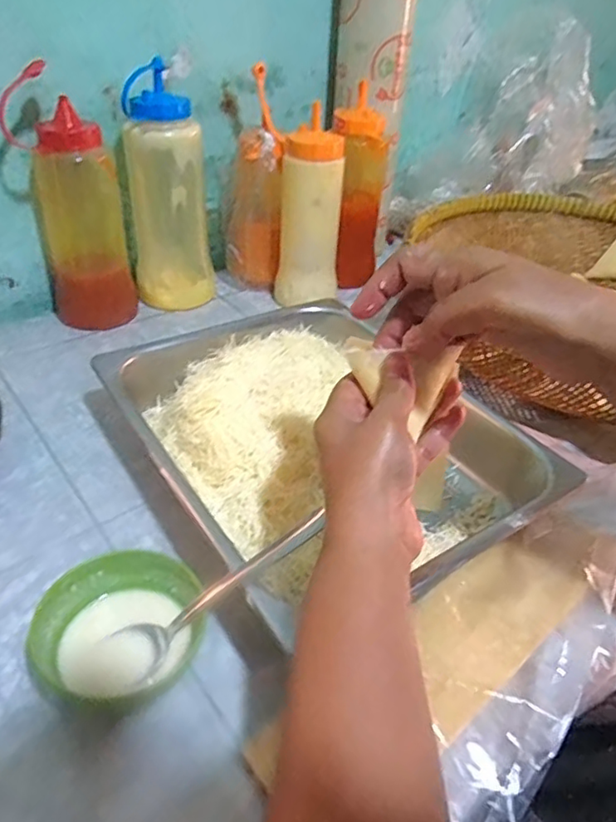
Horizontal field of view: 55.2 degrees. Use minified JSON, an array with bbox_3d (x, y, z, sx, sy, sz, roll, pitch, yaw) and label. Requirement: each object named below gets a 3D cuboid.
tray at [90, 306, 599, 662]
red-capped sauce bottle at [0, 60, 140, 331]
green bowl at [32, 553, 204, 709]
[{"bbox_3d":[-0.011,0.018,0.486,0.238,0.062,0.287,-19,44,-29],"label":"tray"},{"bbox_3d":[-0.247,-0.209,0.629,0.105,0.221,0.094,-7,39,-16],"label":"red-capped sauce bottle"},{"bbox_3d":[-0.108,0.129,0.346,0.086,0.043,0.081,3,37,-3],"label":"green bowl"}]

